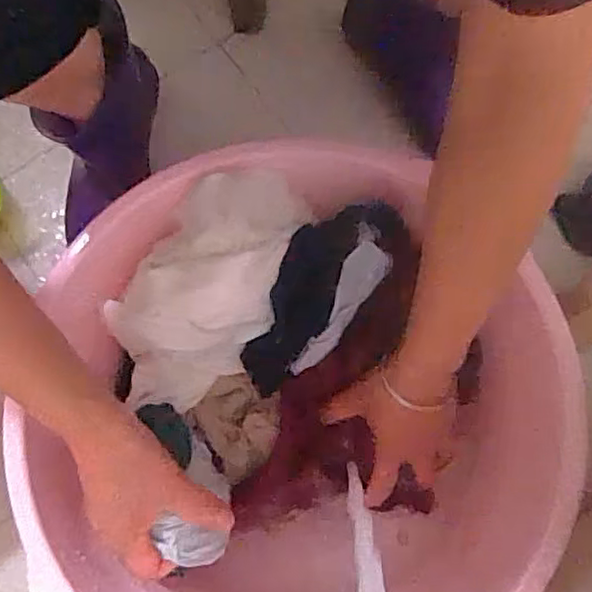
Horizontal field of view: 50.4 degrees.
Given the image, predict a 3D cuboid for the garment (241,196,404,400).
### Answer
[{"bbox_3d":[0.014,0.000,0.499,0.077,0.052,0.179,37,103,10],"label":"garment"}]

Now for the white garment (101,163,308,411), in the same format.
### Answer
[{"bbox_3d":[-0.078,0.003,0.488,0.099,0.084,0.208,36,112,10],"label":"white garment"}]

